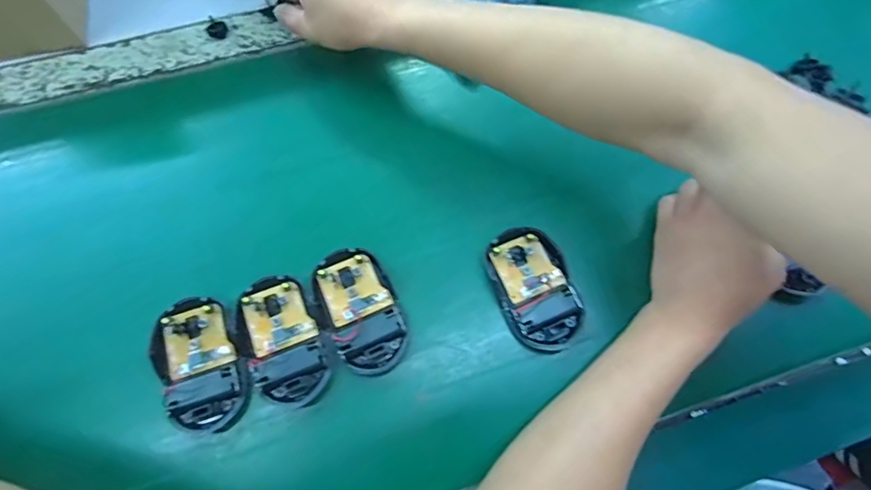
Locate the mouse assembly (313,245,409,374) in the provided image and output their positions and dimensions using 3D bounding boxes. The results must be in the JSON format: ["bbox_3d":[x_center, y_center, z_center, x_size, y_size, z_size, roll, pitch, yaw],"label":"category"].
[{"bbox_3d":[-0.056,0.050,0.356,0.054,0.022,0.096,-23,73,-9],"label":"mouse assembly"}]

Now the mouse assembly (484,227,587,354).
[{"bbox_3d":[0.078,0.034,0.363,0.057,0.018,0.096,-17,72,-7],"label":"mouse assembly"}]

